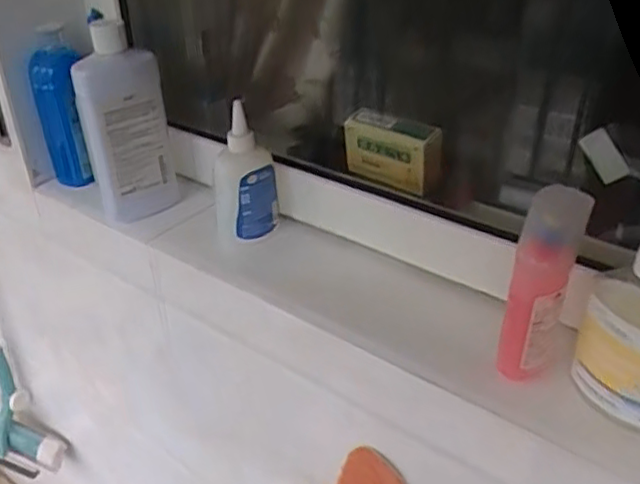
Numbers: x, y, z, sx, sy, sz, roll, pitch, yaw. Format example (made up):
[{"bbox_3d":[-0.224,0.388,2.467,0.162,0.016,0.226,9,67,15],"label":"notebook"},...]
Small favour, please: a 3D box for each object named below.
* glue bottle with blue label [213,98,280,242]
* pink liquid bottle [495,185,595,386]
[{"bbox_3d":[-0.077,-0.067,0.669,0.068,0.122,0.054,-22,38,-30],"label":"glue bottle with blue label"},{"bbox_3d":[0.160,0.032,0.476,0.034,0.151,0.036,21,38,30],"label":"pink liquid bottle"}]

